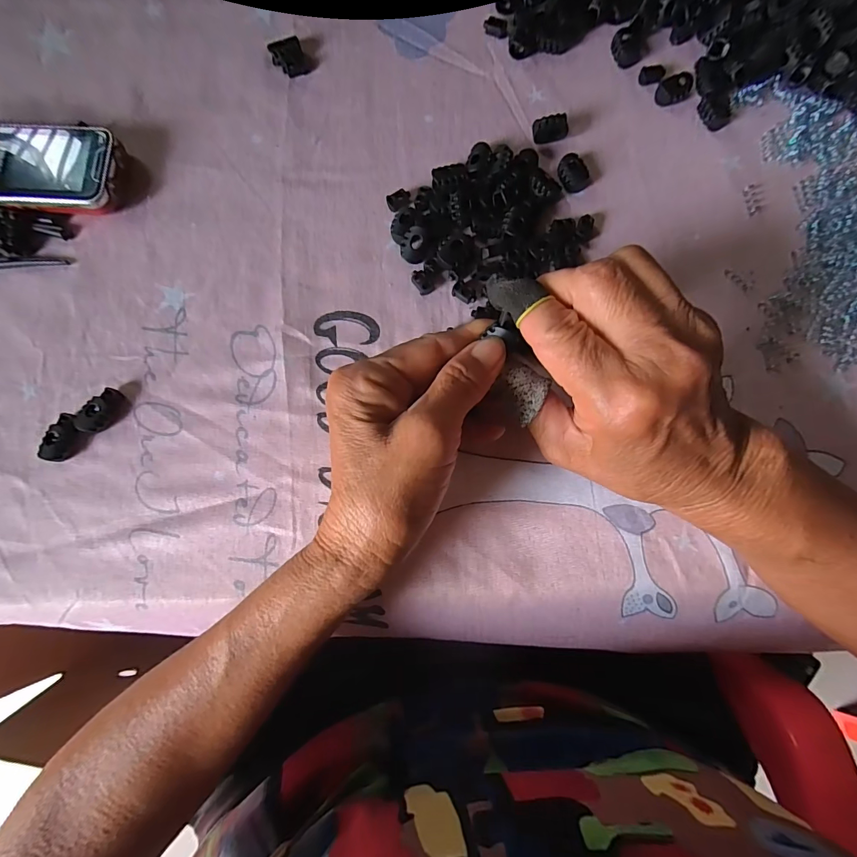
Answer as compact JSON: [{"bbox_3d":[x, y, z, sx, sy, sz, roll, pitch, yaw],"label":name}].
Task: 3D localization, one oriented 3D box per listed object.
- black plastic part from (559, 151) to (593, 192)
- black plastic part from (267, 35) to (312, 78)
[{"bbox_3d":[0.093,-0.164,0.265,0.017,0.009,0.023,-23,82,-2],"label":"black plastic part"},{"bbox_3d":[-0.095,-0.253,0.280,0.021,0.010,0.020,-23,82,-2],"label":"black plastic part"}]

